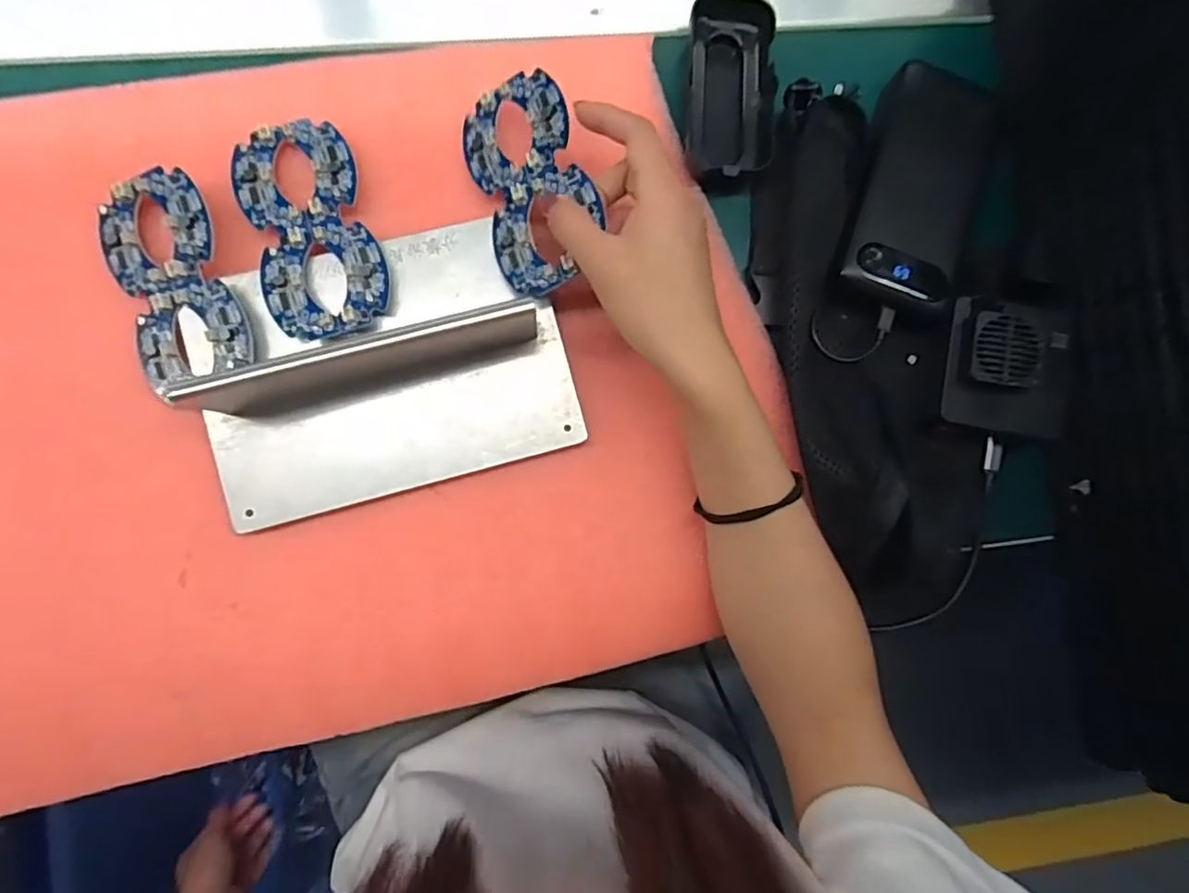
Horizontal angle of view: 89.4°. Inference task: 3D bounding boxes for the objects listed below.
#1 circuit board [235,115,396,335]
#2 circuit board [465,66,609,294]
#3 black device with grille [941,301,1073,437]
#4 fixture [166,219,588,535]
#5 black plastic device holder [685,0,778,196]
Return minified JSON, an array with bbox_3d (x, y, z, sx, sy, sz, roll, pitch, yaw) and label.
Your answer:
[{"bbox_3d":[-0.157,-0.122,0.334,0.065,0.004,0.125,-19,83,-7],"label":"circuit board"},{"bbox_3d":[-0.035,-0.147,0.334,0.064,0.005,0.124,-21,78,20],"label":"circuit board"},{"bbox_3d":[0.244,-0.047,0.353,0.068,0.026,0.078,7,84,-4],"label":"black device with grille"},{"bbox_3d":[-0.115,-0.043,0.320,0.198,0.053,0.139,-16,92,-7],"label":"fixture"},{"bbox_3d":[0.084,-0.218,0.369,0.051,0.016,0.110,2,88,-3],"label":"black plastic device holder"}]

